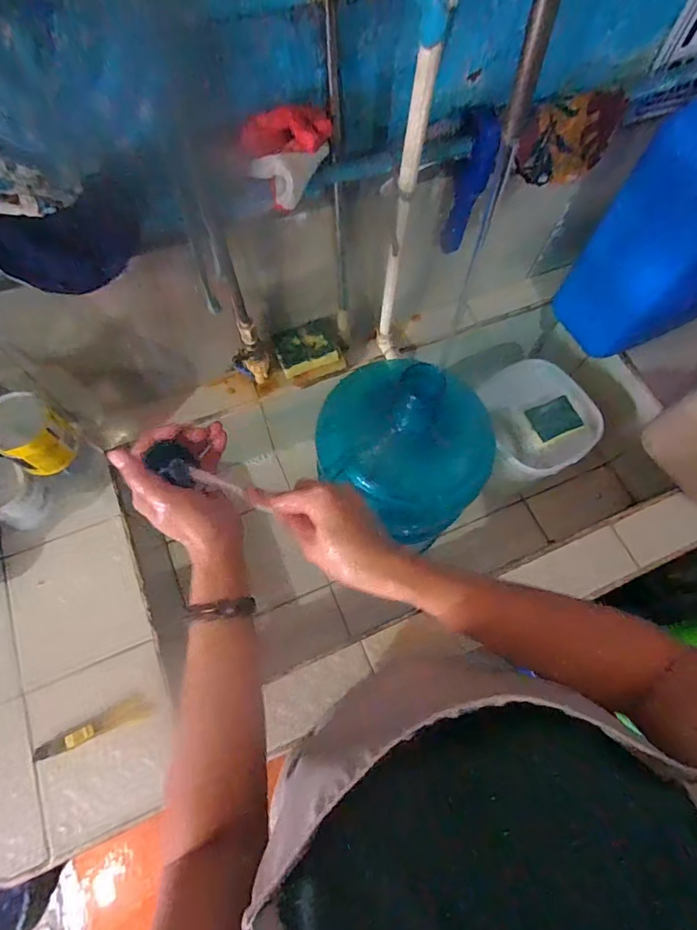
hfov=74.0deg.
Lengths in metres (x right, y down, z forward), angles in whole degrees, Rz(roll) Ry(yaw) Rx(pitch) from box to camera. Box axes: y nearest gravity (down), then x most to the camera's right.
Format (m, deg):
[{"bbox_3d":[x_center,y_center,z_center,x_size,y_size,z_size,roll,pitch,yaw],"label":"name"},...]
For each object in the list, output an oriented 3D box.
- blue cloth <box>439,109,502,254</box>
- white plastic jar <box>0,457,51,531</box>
[{"bbox_3d":[0.163,-0.371,0.628,0.040,0.192,0.013,21,70,5],"label":"blue cloth"},{"bbox_3d":[-0.493,0.044,0.679,0.072,0.105,0.078,1,70,-3],"label":"white plastic jar"}]

